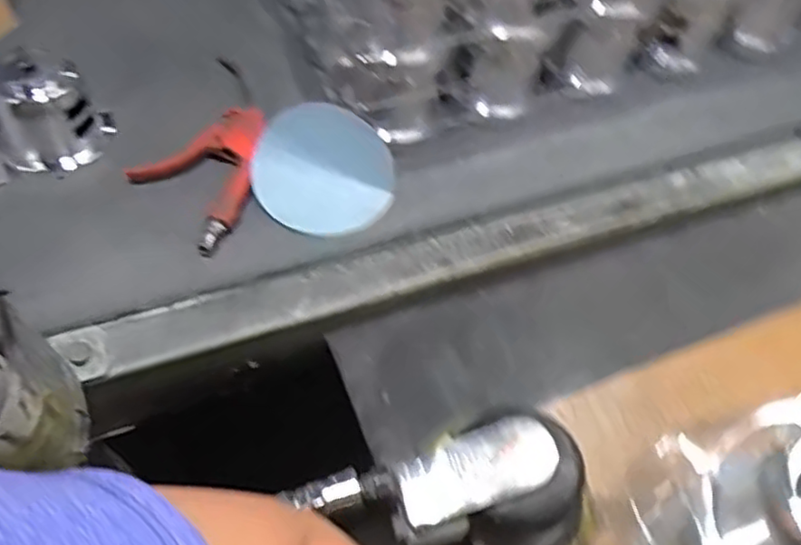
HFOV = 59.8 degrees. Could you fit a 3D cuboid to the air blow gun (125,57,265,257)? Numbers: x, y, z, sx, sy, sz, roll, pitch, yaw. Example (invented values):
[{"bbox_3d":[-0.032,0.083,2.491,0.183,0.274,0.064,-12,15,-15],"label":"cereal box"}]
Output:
[{"bbox_3d":[-0.152,-0.102,0.583,0.106,0.028,0.176,24,55,12],"label":"air blow gun"}]

